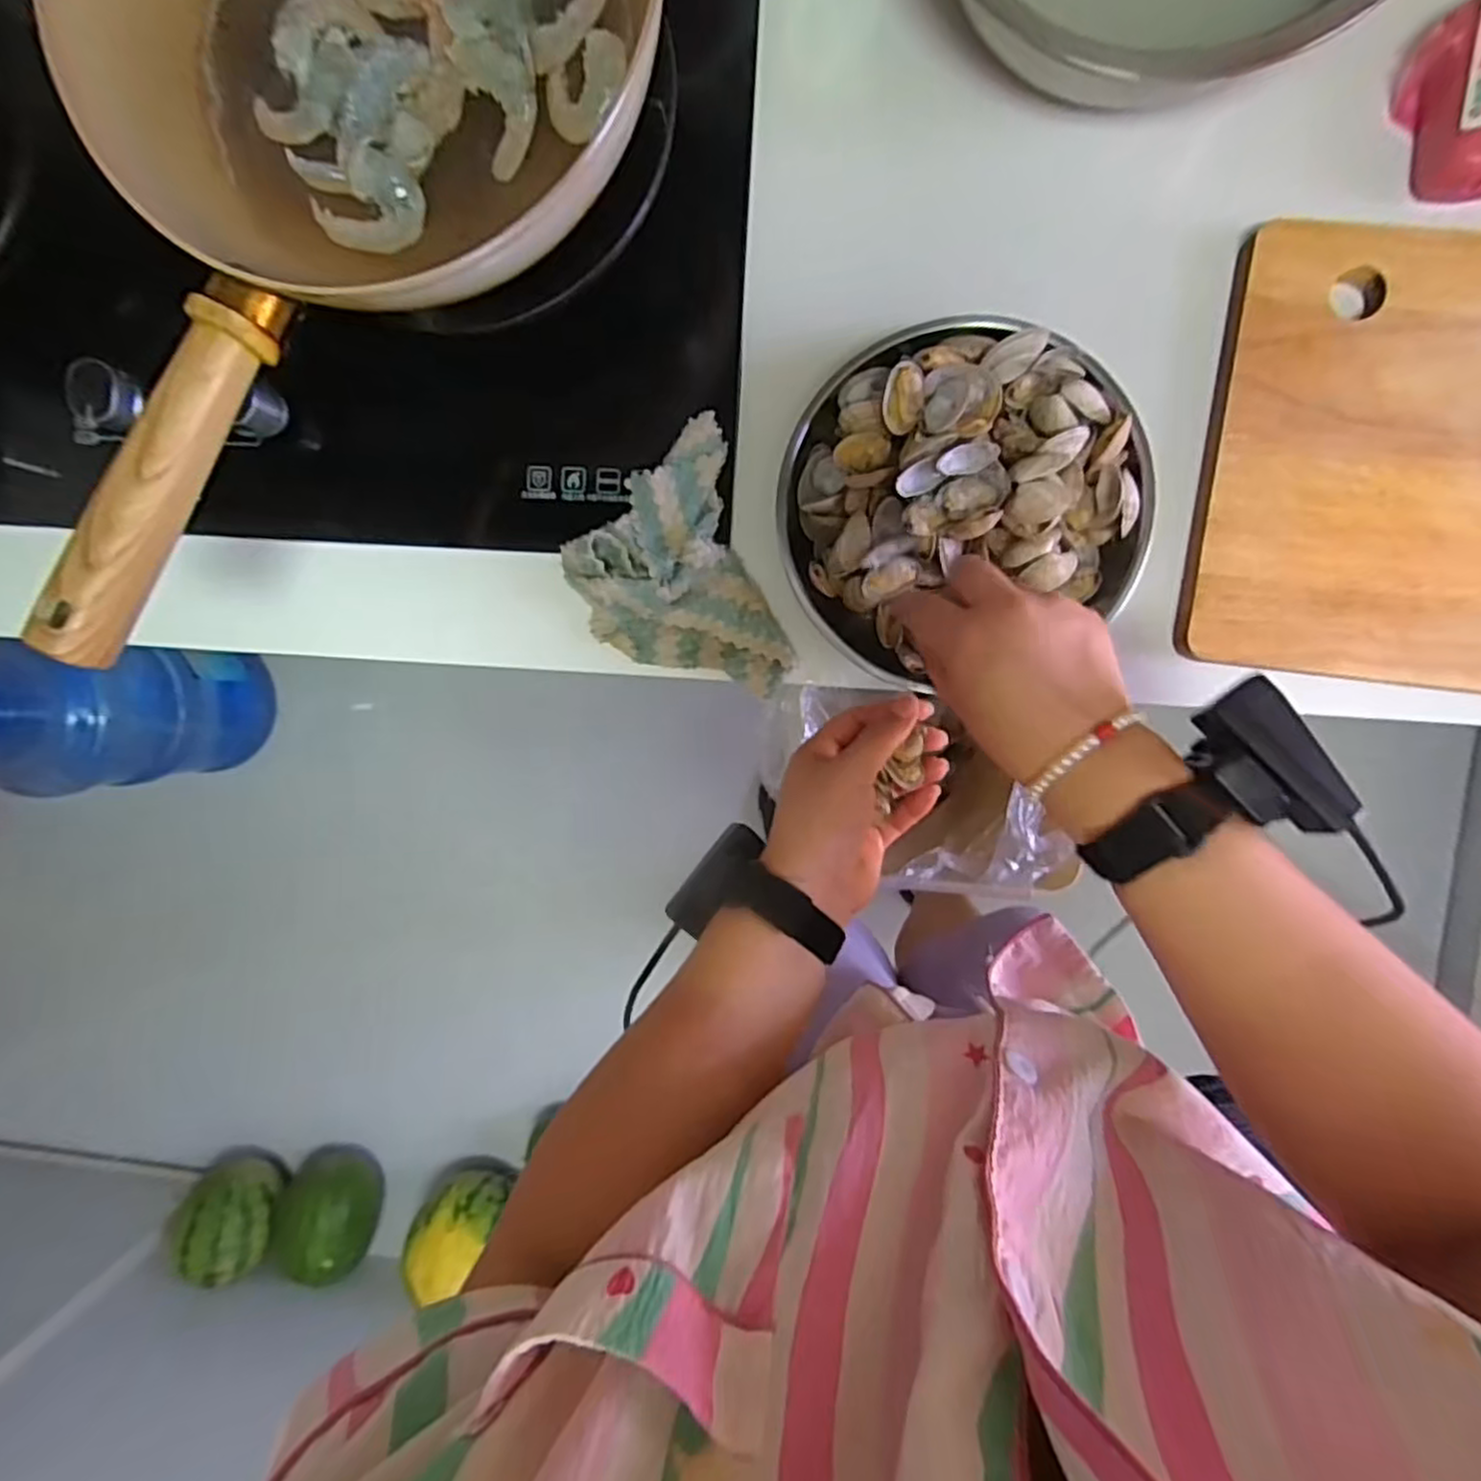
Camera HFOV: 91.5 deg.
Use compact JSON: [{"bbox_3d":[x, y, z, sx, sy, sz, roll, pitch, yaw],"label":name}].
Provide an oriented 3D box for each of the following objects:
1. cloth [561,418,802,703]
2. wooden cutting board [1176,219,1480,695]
[{"bbox_3d":[-0.045,-0.102,0.459,0.115,0.035,0.160,-18,94,8],"label":"cloth"},{"bbox_3d":[0.460,-0.156,0.424,0.354,0.028,0.255,7,97,6],"label":"wooden cutting board"}]

